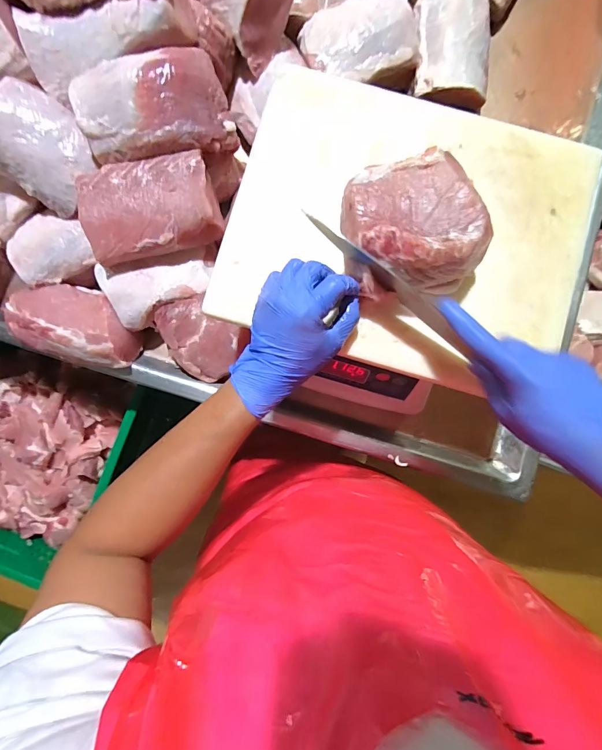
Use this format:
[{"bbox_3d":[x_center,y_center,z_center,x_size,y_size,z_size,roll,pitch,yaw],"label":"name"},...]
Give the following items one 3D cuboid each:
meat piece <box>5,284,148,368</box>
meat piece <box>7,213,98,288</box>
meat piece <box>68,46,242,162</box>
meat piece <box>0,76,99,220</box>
[{"bbox_3d":[-0.328,-0.076,0.528,0.178,0.062,0.107,13,87,1],"label":"meat piece"},{"bbox_3d":[-0.352,-0.179,0.532,0.125,0.051,0.101,-1,87,0],"label":"meat piece"},{"bbox_3d":[-0.187,-0.343,0.471,0.186,0.061,0.112,-9,87,0],"label":"meat piece"},{"bbox_3d":[-0.344,-0.299,0.494,0.132,0.070,0.117,33,90,-18],"label":"meat piece"}]

